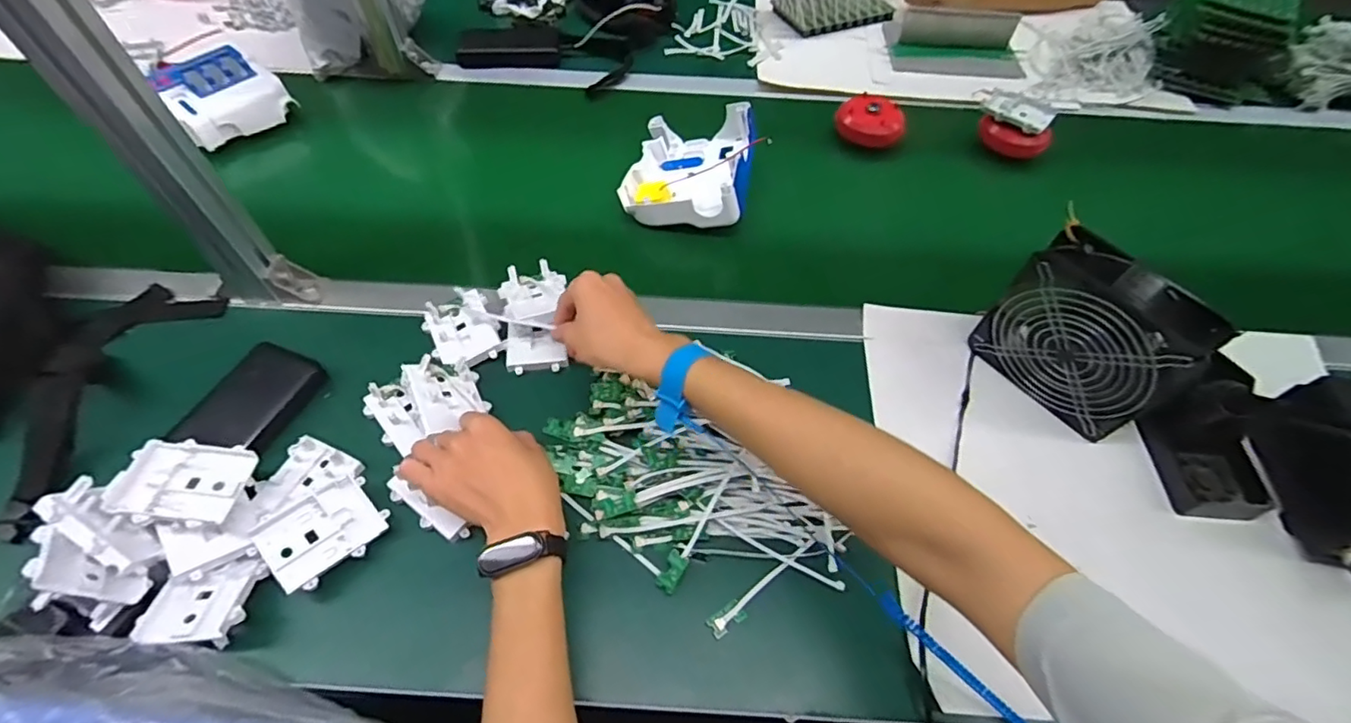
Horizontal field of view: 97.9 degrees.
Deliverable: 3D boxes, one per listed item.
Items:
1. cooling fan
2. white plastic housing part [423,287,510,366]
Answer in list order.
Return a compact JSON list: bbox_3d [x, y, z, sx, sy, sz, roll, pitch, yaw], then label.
[{"bbox_3d":[0.375,-0.023,0.538,0.057,0.141,0.150,-32,63,-20],"label":"cooling fan"},{"bbox_3d":[-0.219,-0.034,0.604,0.069,0.023,0.082,-23,60,-15],"label":"white plastic housing part"}]

